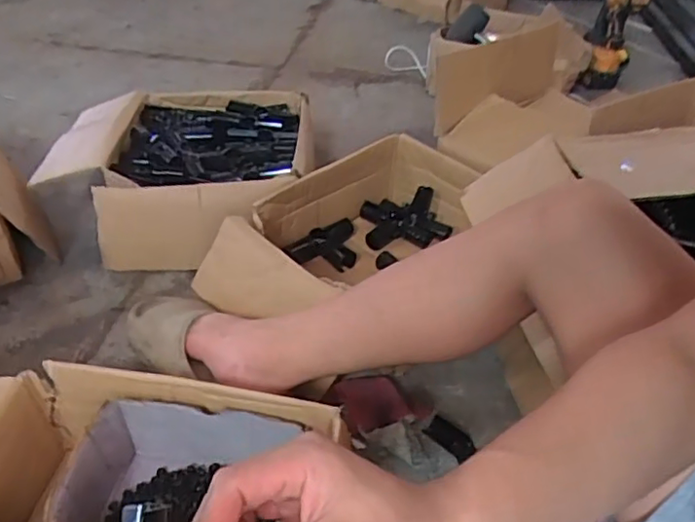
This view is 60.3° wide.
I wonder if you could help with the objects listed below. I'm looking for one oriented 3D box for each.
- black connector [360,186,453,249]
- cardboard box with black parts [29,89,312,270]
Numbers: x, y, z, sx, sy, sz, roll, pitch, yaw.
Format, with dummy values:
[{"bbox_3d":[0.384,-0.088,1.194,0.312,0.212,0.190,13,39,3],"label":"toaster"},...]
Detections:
[{"bbox_3d":[0.098,-0.075,1.009,0.142,0.056,0.105,-1,38,-5],"label":"black connector"},{"bbox_3d":[-0.278,-0.153,1.040,0.426,0.141,0.384,1,38,-3],"label":"cardboard box with black parts"}]

